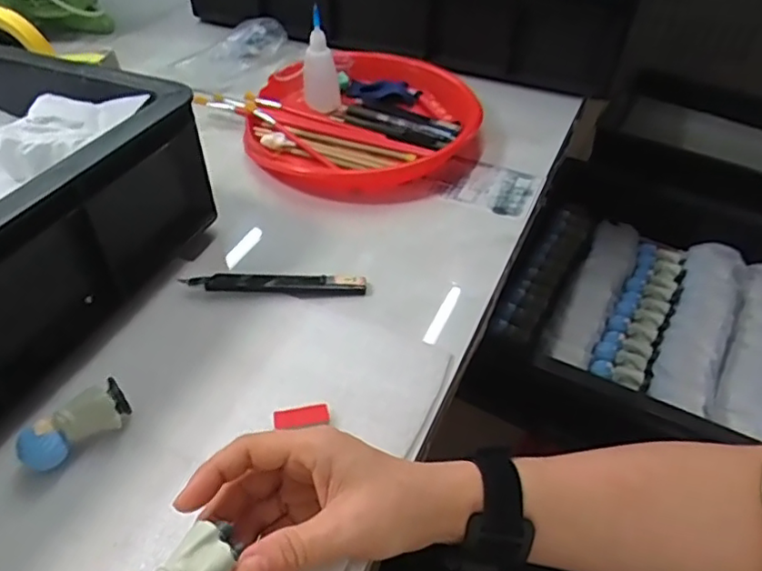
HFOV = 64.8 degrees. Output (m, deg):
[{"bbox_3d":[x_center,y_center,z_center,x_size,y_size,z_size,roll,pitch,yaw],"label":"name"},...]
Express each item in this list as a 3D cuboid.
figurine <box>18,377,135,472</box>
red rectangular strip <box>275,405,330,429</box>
[{"bbox_3d":[-0.181,0.083,0.357,0.062,0.032,0.022,-30,52,-28],"label":"figurine"},{"bbox_3d":[-0.050,0.083,0.380,0.034,0.005,0.011,-6,45,-8],"label":"red rectangular strip"}]

